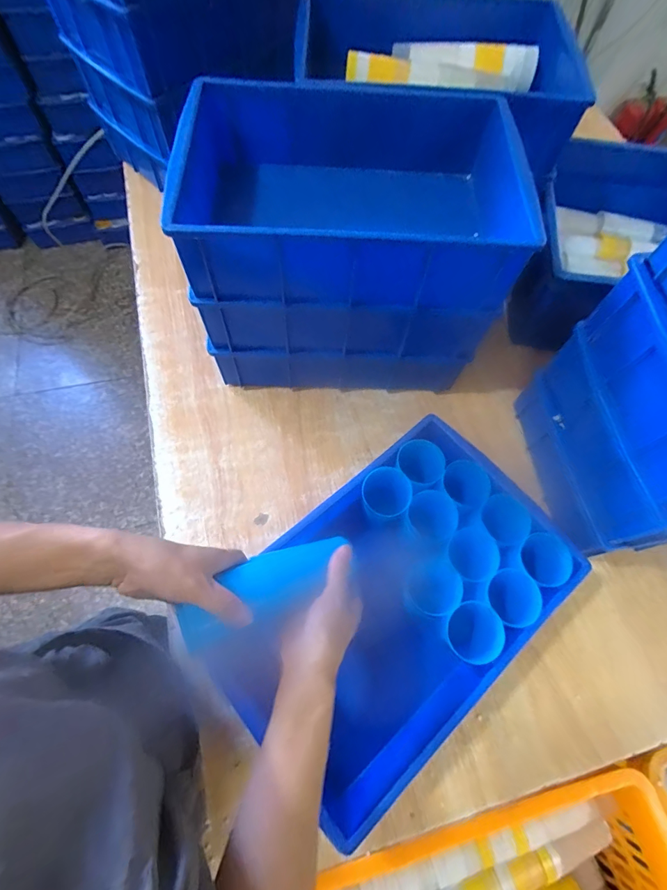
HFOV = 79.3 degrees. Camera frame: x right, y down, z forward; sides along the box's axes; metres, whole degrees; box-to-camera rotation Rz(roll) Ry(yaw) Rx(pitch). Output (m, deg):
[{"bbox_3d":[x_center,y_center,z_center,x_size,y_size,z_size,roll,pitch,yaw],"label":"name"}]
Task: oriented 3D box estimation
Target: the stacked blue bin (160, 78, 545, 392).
[{"bbox_3d":[0.021,-0.288,0.600,0.401,0.292,0.306,1,67,-2],"label":"stacked blue bin"}]

